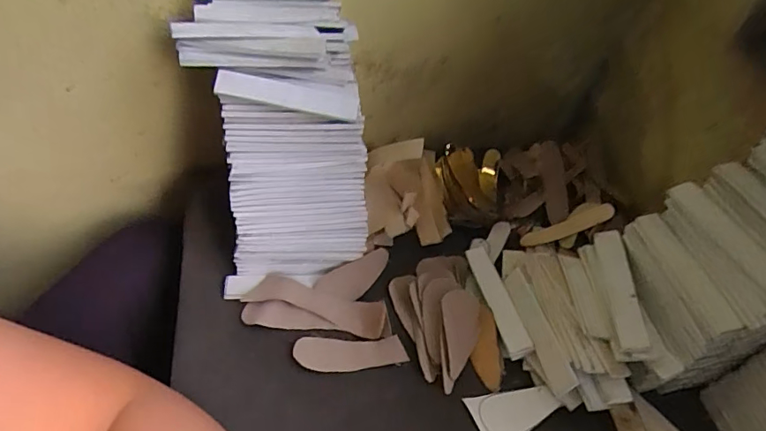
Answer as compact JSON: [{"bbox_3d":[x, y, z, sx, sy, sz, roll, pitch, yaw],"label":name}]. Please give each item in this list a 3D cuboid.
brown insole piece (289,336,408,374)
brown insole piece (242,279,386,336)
[{"bbox_3d":[-0.025,0.106,0.379,0.084,0.011,0.028,0,47,-7],"label":"brown insole piece"},{"bbox_3d":[-0.054,0.072,0.403,0.114,0.014,0.028,15,47,7],"label":"brown insole piece"}]

